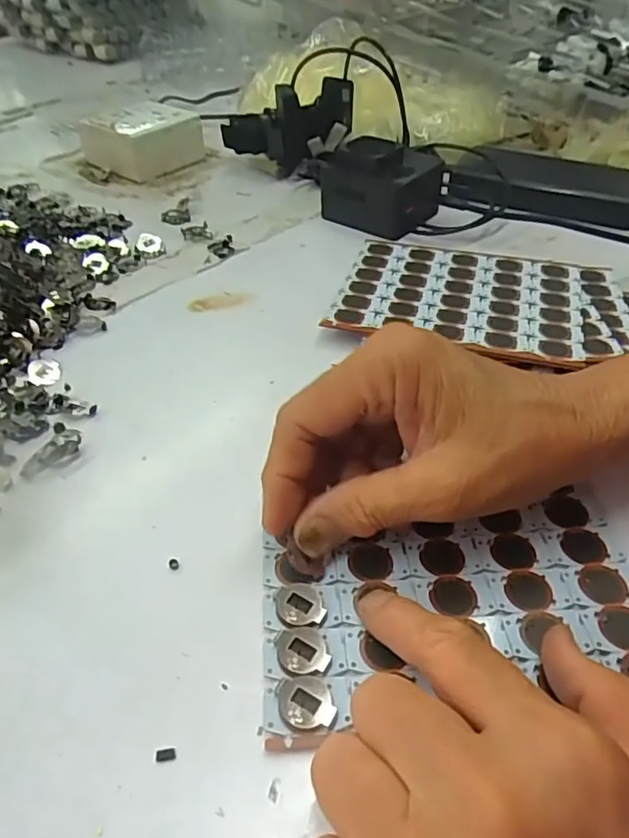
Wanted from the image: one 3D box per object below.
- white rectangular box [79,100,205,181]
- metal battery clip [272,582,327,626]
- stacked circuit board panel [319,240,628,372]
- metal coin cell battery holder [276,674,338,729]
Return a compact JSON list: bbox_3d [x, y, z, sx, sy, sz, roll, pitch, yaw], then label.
[{"bbox_3d":[-0.169,-0.278,0.559,0.088,0.044,0.094,32,53,29],"label":"white rectangular box"},{"bbox_3d":[-0.006,0.072,0.220,0.018,0.004,0.018,-9,45,-8],"label":"metal battery clip"},{"bbox_3d":[0.113,-0.074,0.366,0.189,0.013,0.116,11,46,13],"label":"stacked circuit board panel"},{"bbox_3d":[-0.003,0.096,0.193,0.019,0.004,0.017,-5,44,-4],"label":"metal coin cell battery holder"}]

